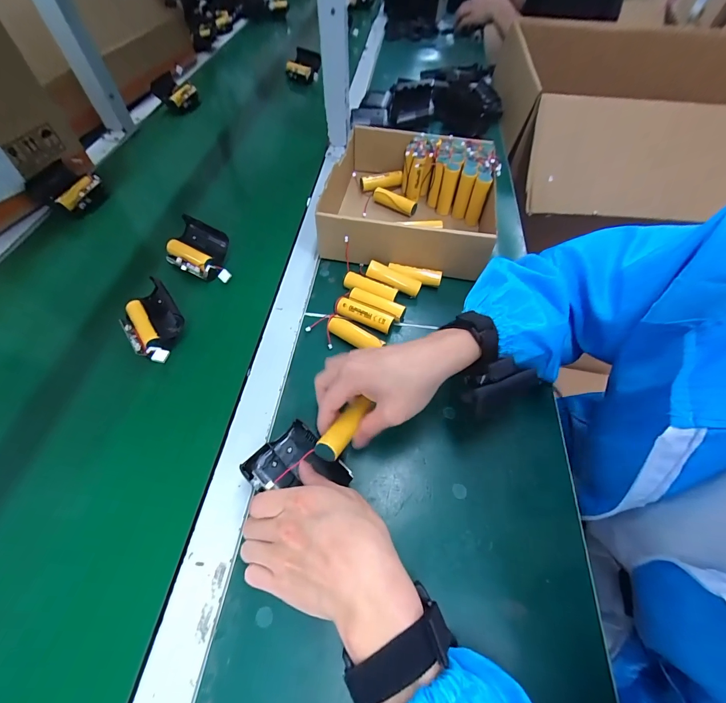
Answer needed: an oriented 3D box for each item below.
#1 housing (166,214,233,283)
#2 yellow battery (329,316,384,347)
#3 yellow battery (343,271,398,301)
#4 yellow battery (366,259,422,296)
[{"bbox_3d":[-0.215,-0.135,0.452,0.115,0.035,0.060,27,59,14],"label":"housing"},{"bbox_3d":[-0.008,-0.020,0.398,0.069,0.019,0.021,29,60,15],"label":"yellow battery"},{"bbox_3d":[0.009,-0.080,0.436,0.071,0.020,0.021,23,59,11],"label":"yellow battery"},{"bbox_3d":[0.040,-0.094,0.433,0.071,0.015,0.022,23,58,-4],"label":"yellow battery"}]

